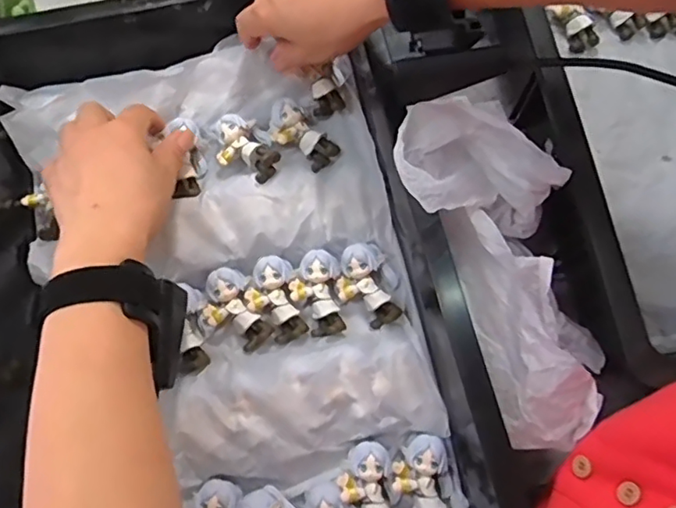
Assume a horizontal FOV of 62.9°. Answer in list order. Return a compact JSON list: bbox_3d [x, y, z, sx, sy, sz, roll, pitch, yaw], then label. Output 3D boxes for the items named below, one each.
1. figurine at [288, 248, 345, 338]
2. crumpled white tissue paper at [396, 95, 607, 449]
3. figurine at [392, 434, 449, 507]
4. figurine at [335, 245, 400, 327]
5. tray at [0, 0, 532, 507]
[{"bbox_3d":[-0.016,0.029,0.404,0.037,0.019,0.058,-4,73,-1],"label":"figurine"},{"bbox_3d":[0.112,0.006,0.352,0.097,0.063,0.220,-22,74,-7],"label":"crumpled white tissue paper"},{"bbox_3d":[0.056,0.153,0.367,0.035,0.022,0.062,-1,73,-1],"label":"figurine"},{"bbox_3d":[0.024,0.023,0.405,0.044,0.024,0.059,-28,75,-8],"label":"figurine"},{"bbox_3d":[-0.083,0.027,0.379,0.332,0.081,0.462,-15,74,-5],"label":"tray"}]

